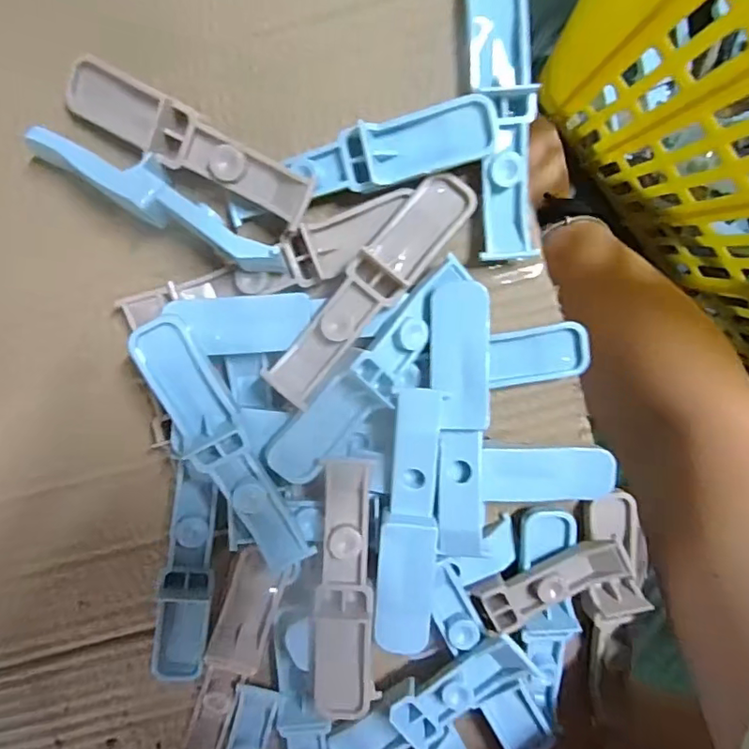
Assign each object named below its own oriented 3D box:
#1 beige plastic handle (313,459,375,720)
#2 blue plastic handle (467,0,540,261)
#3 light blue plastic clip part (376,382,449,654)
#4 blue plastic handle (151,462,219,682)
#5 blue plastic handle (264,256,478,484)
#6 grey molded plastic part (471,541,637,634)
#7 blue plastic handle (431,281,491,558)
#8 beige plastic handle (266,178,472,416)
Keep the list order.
[{"bbox_3d":[-0.012,0.080,0.203,0.021,0.009,0.097,1,99,0],"label":"beige plastic handle"},{"bbox_3d":[0.046,-0.092,0.196,0.021,0.011,0.100,-5,99,0],"label":"blue plastic handle"},{"bbox_3d":[0.013,0.054,0.198,0.020,0.008,0.098,4,99,-1],"label":"light blue plastic clip part"},{"bbox_3d":[-0.074,0.082,0.221,0.020,0.014,0.092,10,99,-2],"label":"blue plastic handle"},{"bbox_3d":[0.000,0.000,0.199,0.022,0.018,0.097,45,96,-7],"label":"blue plastic handle"},{"bbox_3d":[0.069,0.081,0.212,0.059,0.012,0.019,-27,98,4],"label":"grey molded plastic part"},{"bbox_3d":[0.031,0.016,0.195,0.020,0.007,0.097,0,92,15],"label":"blue plastic handle"},{"bbox_3d":[-0.001,-0.031,0.195,0.021,0.010,0.098,40,84,-6],"label":"beige plastic handle"}]

